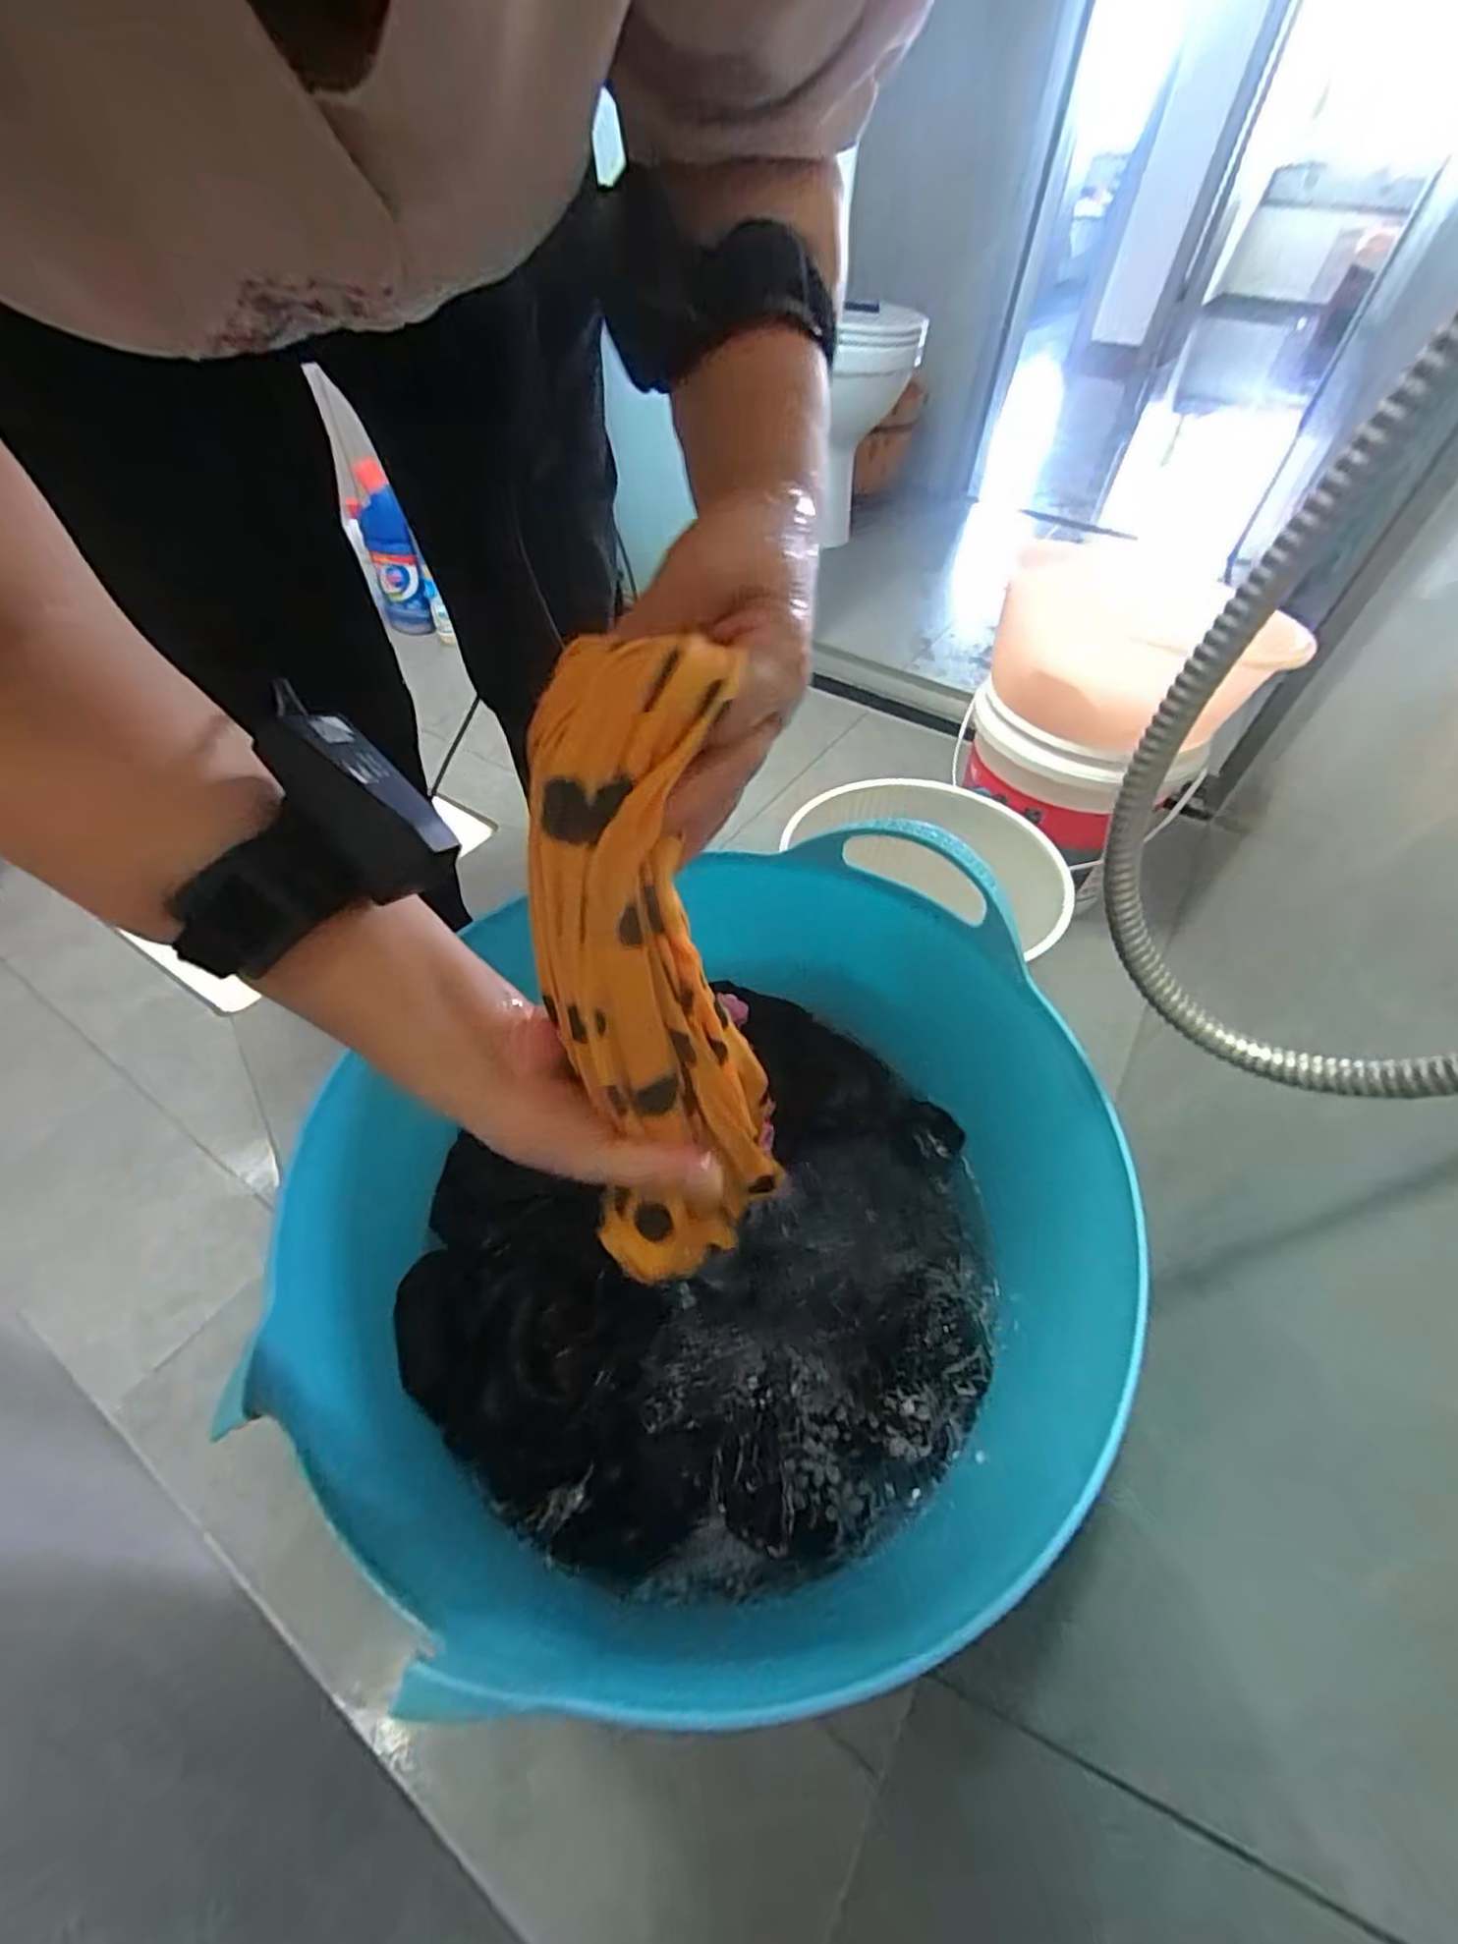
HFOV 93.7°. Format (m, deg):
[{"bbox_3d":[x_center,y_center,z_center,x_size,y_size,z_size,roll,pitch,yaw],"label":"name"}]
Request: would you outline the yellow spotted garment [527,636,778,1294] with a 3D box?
[{"bbox_3d":[-0.032,0.024,0.281,0.078,0.286,0.056,-29,41,-28],"label":"yellow spotted garment"}]

